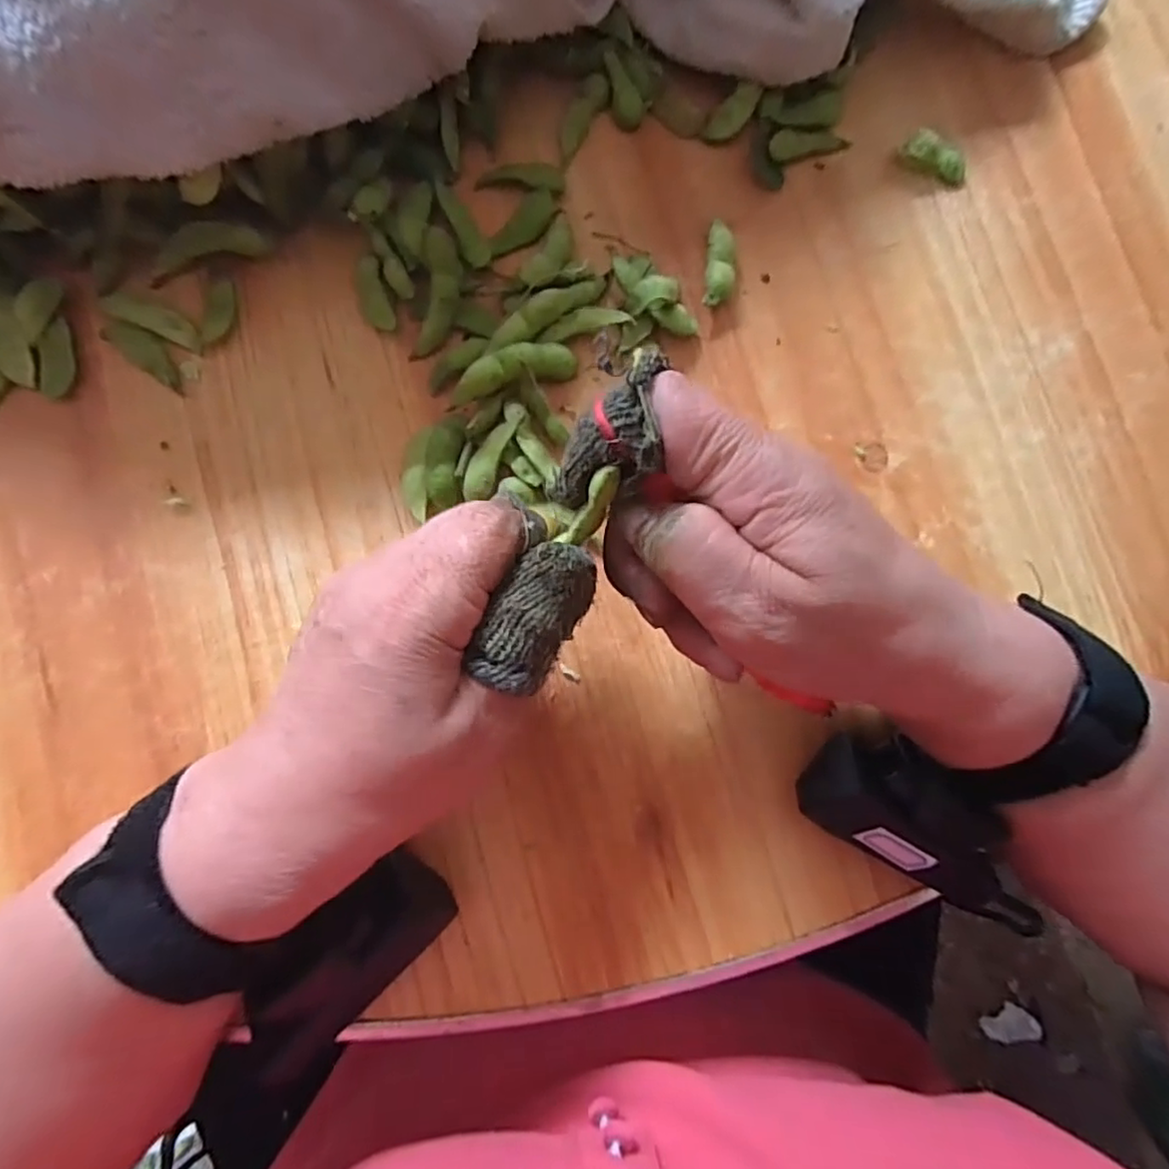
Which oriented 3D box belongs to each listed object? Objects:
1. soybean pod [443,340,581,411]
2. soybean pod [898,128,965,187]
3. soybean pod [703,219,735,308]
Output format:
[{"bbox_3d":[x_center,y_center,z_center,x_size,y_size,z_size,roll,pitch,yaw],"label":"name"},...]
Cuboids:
[{"bbox_3d":[-0.028,-0.085,0.256,0.050,0.013,0.016,-17,85,-7],"label":"soybean pod"},{"bbox_3d":[0.161,-0.195,0.293,0.033,0.010,0.011,19,81,-17],"label":"soybean pod"},{"bbox_3d":[0.059,-0.137,0.277,0.012,0.010,0.038,7,82,-5],"label":"soybean pod"}]

